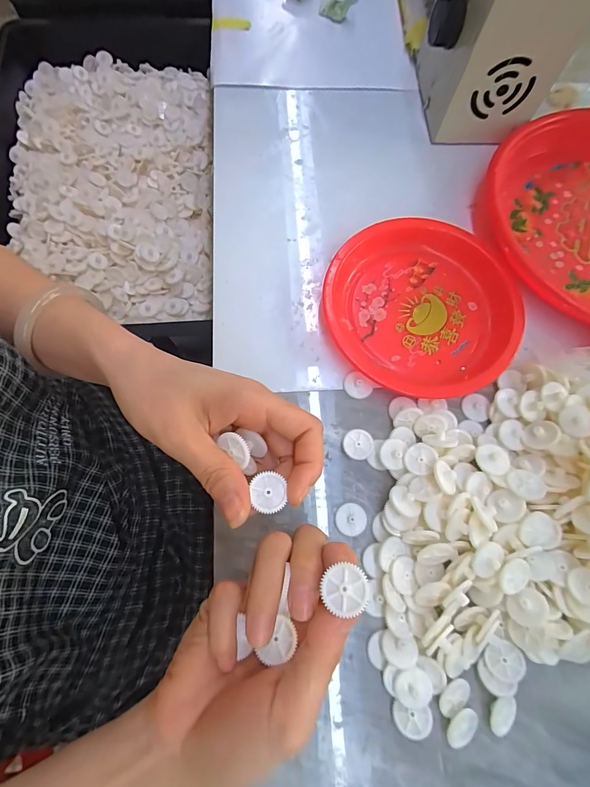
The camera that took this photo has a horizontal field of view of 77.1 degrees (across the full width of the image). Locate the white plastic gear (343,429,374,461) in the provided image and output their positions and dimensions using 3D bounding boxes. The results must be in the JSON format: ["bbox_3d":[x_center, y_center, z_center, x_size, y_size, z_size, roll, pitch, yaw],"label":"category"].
[{"bbox_3d":[0.045,0.037,0.266,0.021,0.009,0.021,0,73,-2],"label":"white plastic gear"}]

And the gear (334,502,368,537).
[{"bbox_3d":[0.038,0.086,0.253,0.022,0.005,0.021,5,73,0],"label":"gear"}]

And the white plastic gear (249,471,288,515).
[{"bbox_3d":[-0.015,0.053,0.199,0.018,0.004,0.022,-8,74,-4],"label":"white plastic gear"}]

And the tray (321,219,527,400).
[{"bbox_3d":[0.100,-0.067,0.293,0.148,0.019,0.147,25,74,6],"label":"tray"}]

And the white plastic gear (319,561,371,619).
[{"bbox_3d":[0.023,0.088,0.166,0.019,0.006,0.018,1,73,-1],"label":"white plastic gear"}]

